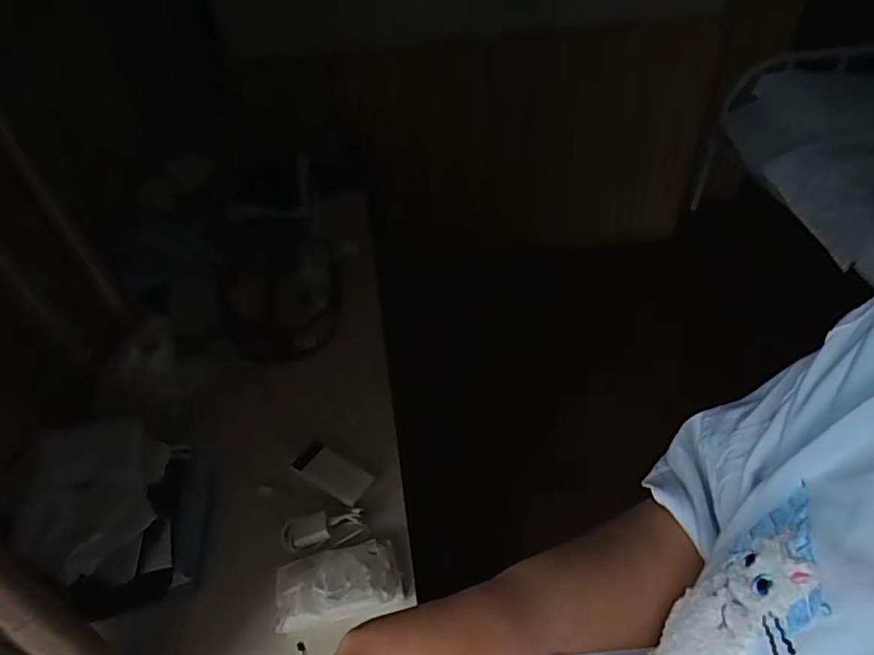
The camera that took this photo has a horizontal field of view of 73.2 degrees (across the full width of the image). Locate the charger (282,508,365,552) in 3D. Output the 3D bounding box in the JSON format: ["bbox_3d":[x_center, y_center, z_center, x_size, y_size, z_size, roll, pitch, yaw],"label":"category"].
[{"bbox_3d":[-0.194,0.345,1.005,0.139,0.031,0.051,-9,43,-7],"label":"charger"}]

